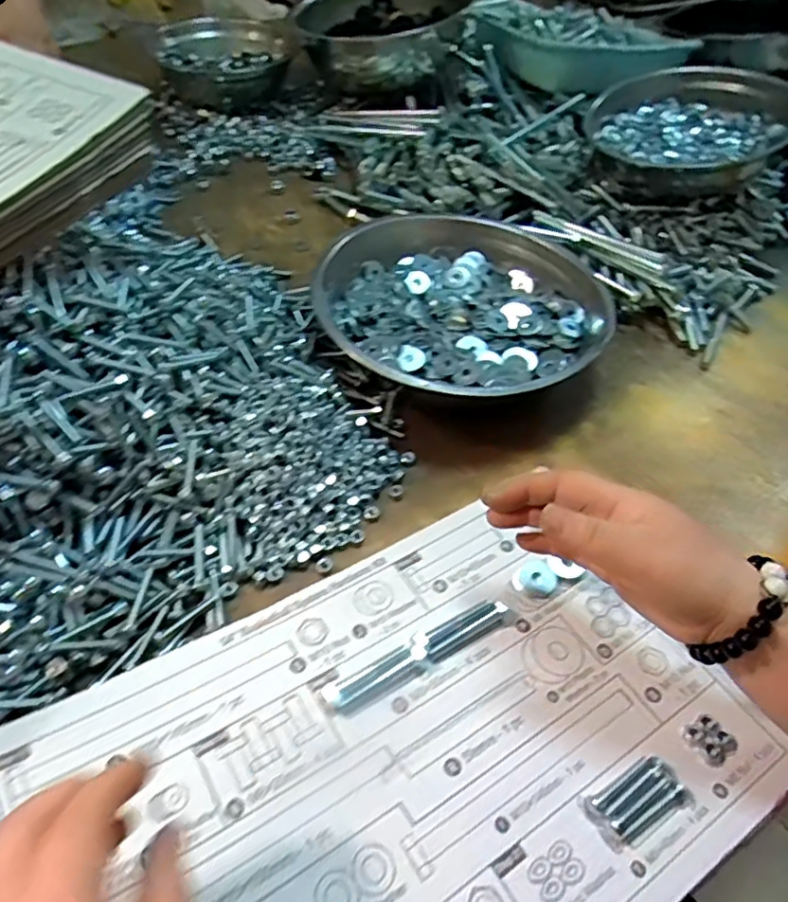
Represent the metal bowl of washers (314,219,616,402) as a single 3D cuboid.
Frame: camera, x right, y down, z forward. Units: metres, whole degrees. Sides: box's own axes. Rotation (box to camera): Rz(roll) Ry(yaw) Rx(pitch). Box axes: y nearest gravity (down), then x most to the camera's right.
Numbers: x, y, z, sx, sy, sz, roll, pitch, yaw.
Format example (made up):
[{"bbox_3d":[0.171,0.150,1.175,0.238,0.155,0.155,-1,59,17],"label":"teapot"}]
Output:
[{"bbox_3d":[0.061,-0.123,0.575,0.252,0.062,0.243,3,49,-4],"label":"metal bowl of washers"}]

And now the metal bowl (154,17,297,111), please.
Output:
[{"bbox_3d":[-0.237,-0.528,0.871,0.147,0.076,0.152,3,49,-4],"label":"metal bowl"}]

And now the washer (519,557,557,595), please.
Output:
[{"bbox_3d":[0.092,0.081,0.410,0.019,0.008,0.023,-29,58,-28],"label":"washer"}]

